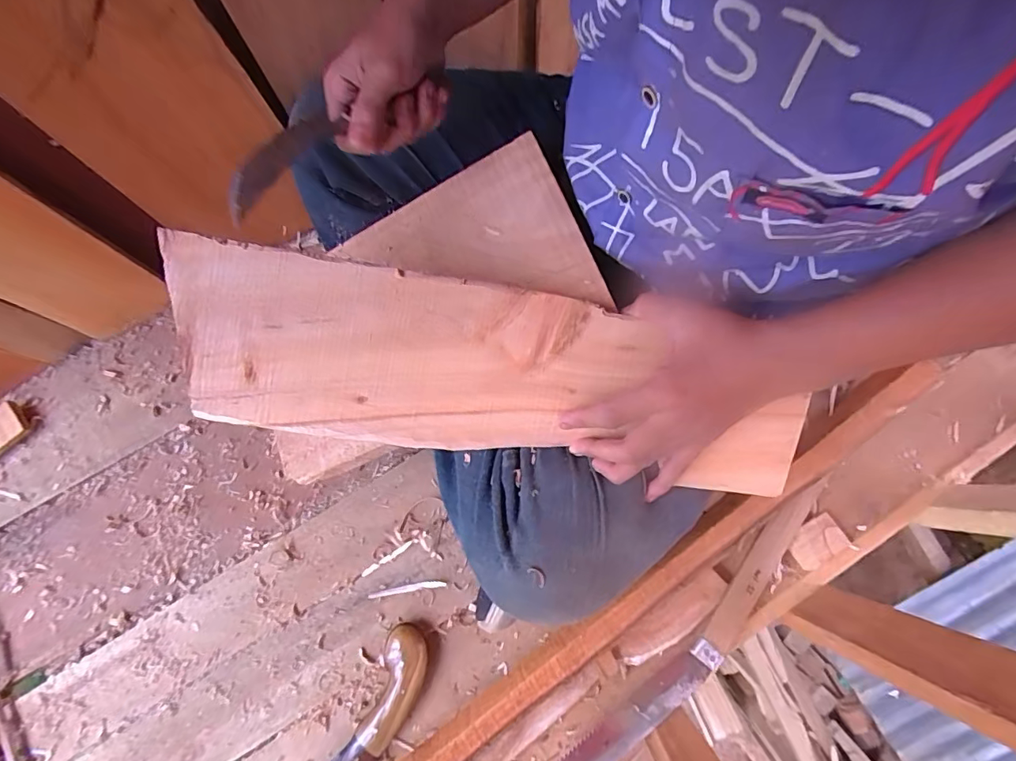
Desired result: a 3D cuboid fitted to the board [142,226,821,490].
[{"bbox_3d":[-0.003,-0.003,0.356,0.456,0.014,0.124,9,96,-7],"label":"board"}]

